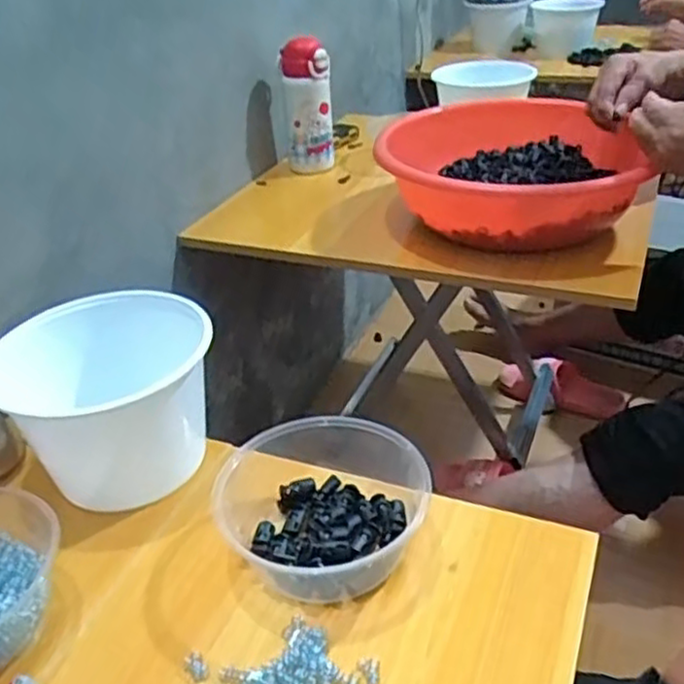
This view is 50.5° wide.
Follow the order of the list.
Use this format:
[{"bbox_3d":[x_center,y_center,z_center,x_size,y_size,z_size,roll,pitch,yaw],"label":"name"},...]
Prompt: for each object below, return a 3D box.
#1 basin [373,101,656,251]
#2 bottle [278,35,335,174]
[{"bbox_3d":[0.218,-0.204,0.915,0.323,0.113,0.318,6,34,16],"label":"basin"},{"bbox_3d":[-0.051,-0.348,1.092,0.071,0.198,0.058,-9,33,-7],"label":"bottle"}]

